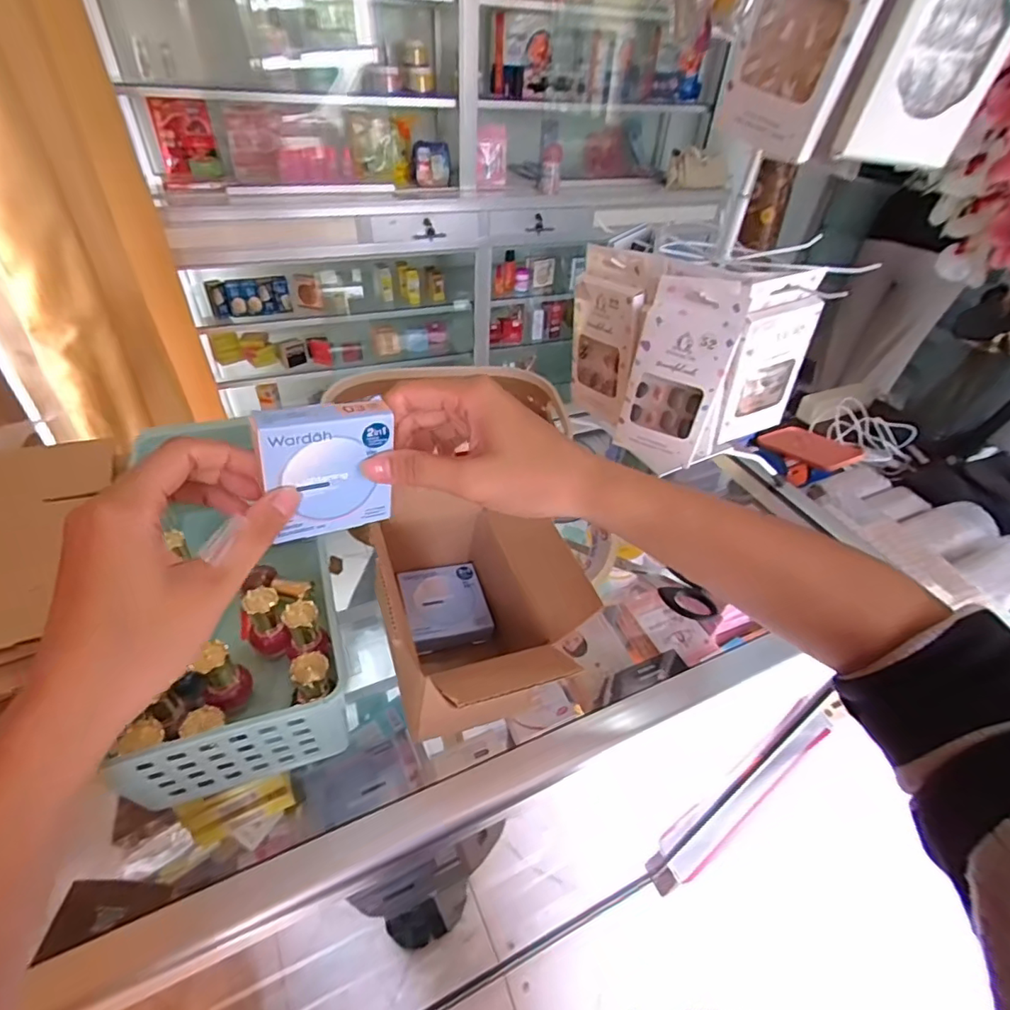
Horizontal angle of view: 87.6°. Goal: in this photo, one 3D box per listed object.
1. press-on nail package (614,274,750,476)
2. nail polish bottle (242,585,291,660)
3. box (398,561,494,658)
[{"bbox_3d":[0.138,-0.100,0.425,0.069,0.153,0.024,21,38,19],"label":"press-on nail package"},{"bbox_3d":[-0.171,0.089,0.378,0.027,0.062,0.023,-24,49,-28],"label":"nail polish bottle"},{"bbox_3d":[-0.047,0.080,0.417,0.062,0.026,0.066,-11,44,-16],"label":"box"}]

